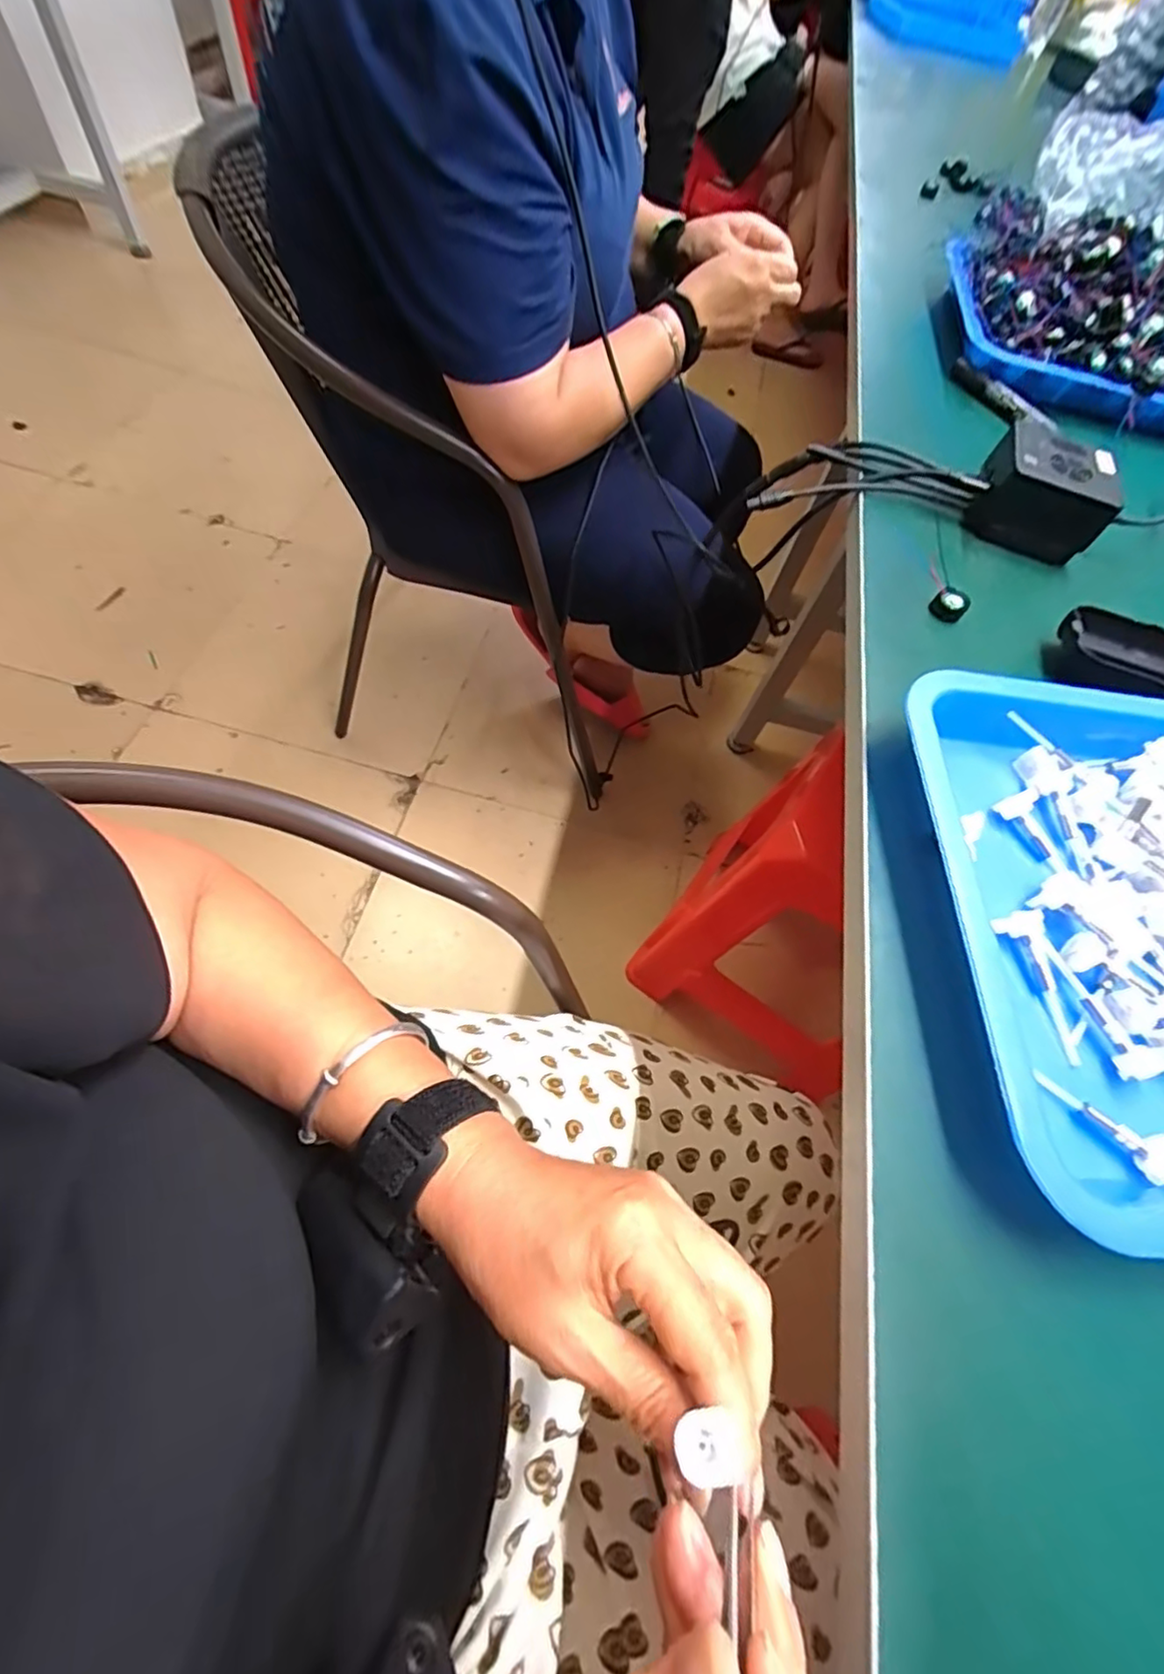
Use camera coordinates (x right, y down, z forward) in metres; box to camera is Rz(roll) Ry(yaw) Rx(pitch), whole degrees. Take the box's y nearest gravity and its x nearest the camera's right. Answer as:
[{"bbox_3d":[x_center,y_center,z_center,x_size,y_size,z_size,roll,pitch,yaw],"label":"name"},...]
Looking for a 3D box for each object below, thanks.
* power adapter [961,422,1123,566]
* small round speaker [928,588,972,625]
[{"bbox_3d":[0.333,-0.249,0.448,0.083,0.051,0.068,24,61,4],"label":"power adapter"},{"bbox_3d":[0.241,-0.151,0.406,0.021,0.017,0.017,34,64,15],"label":"small round speaker"}]

